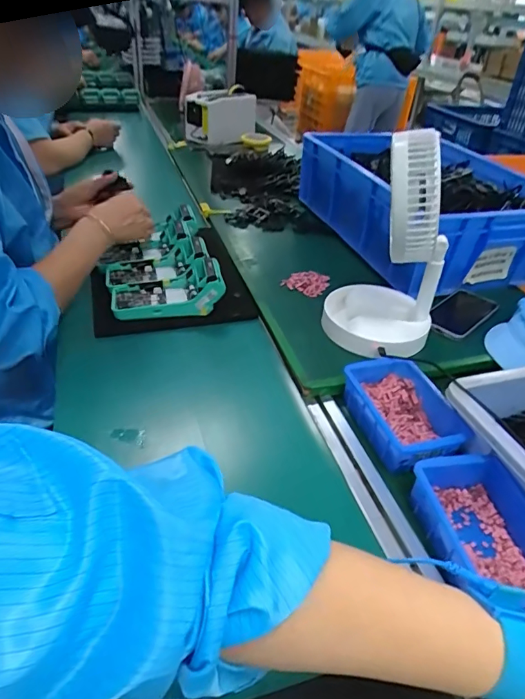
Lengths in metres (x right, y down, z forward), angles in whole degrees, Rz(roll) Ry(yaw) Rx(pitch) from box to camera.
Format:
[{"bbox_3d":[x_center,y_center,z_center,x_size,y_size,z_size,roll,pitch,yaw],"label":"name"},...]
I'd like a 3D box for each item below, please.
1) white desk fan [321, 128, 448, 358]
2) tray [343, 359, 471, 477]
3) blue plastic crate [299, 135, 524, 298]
[{"bbox_3d":[0.183,-0.143,0.625,0.153,0.271,0.150,13,38,9],"label":"white desk fan"},{"bbox_3d":[0.174,0.076,0.568,0.108,0.048,0.154,-10,40,-19],"label":"tray"},{"bbox_3d":[0.314,-0.300,0.936,0.352,0.147,0.502,-13,42,-22],"label":"blue plastic crate"}]

